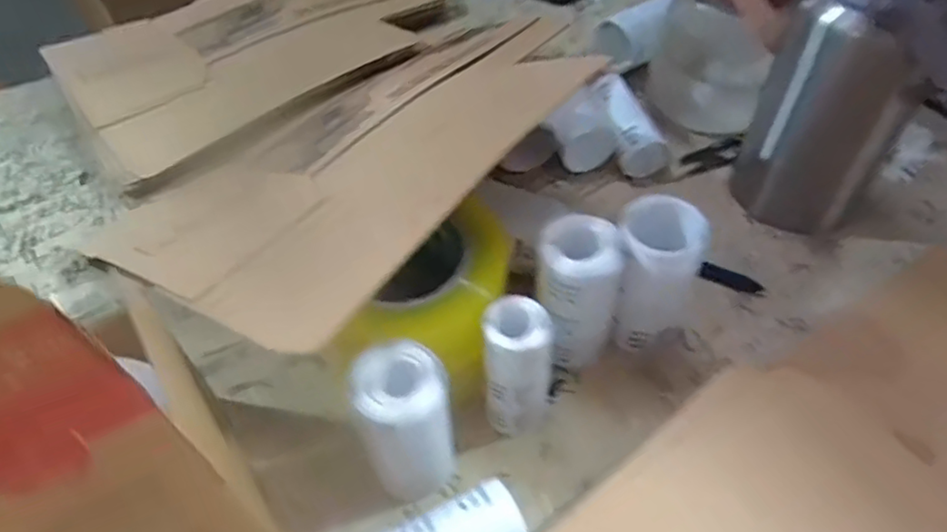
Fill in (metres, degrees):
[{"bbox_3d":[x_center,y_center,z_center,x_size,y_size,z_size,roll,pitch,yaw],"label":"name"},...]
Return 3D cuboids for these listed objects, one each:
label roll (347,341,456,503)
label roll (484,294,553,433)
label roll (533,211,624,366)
[{"bbox_3d":[-0.034,0.088,0.348,0.045,0.101,0.046,-3,49,3],"label":"label roll"},{"bbox_3d":[0.026,0.060,0.369,0.035,0.102,0.035,-3,49,3],"label":"label roll"},{"bbox_3d":[0.063,0.019,0.397,0.047,0.099,0.051,-3,49,3],"label":"label roll"}]

